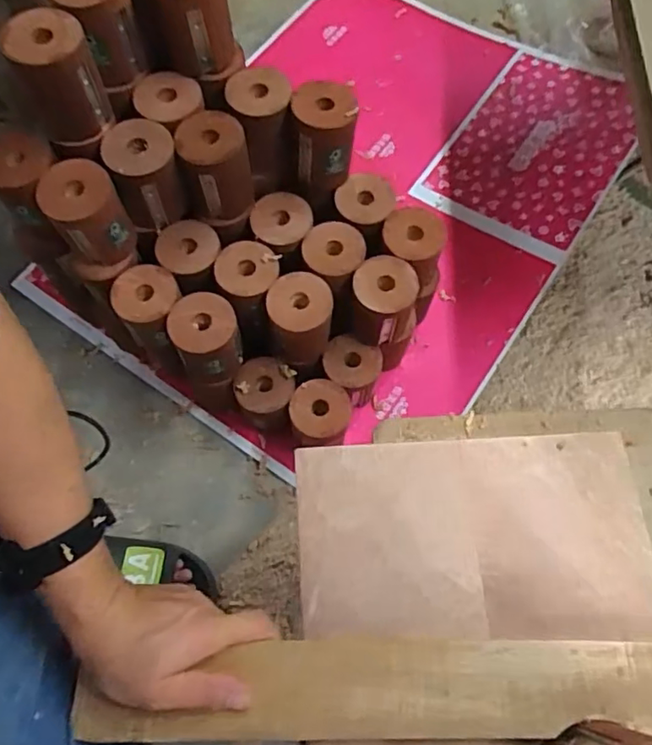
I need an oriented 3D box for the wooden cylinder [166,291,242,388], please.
[{"bbox_3d":[-0.146,-0.038,0.722,0.077,0.099,0.084,0,68,-1],"label":"wooden cylinder"}]

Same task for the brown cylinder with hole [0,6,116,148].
[{"bbox_3d":[-0.278,-0.304,0.614,0.077,0.112,0.089,-18,70,-8],"label":"brown cylinder with hole"}]

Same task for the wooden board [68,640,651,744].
[{"bbox_3d":[0.073,0.223,0.404,0.482,0.011,0.064,-1,69,-1],"label":"wooden board"}]

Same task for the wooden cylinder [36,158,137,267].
[{"bbox_3d":[-0.272,-0.179,0.665,0.076,0.103,0.079,0,68,-1],"label":"wooden cylinder"}]

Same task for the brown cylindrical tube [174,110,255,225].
[{"bbox_3d":[-0.132,-0.244,0.703,0.080,0.127,0.077,-9,69,-4],"label":"brown cylindrical tube"}]

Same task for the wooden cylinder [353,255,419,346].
[{"bbox_3d":[0.070,-0.091,0.740,0.078,0.093,0.081,15,69,5],"label":"wooden cylinder"}]

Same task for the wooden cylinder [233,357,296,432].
[{"bbox_3d":[-0.083,0.035,0.802,0.077,0.105,0.073,0,68,-1],"label":"wooden cylinder"}]

